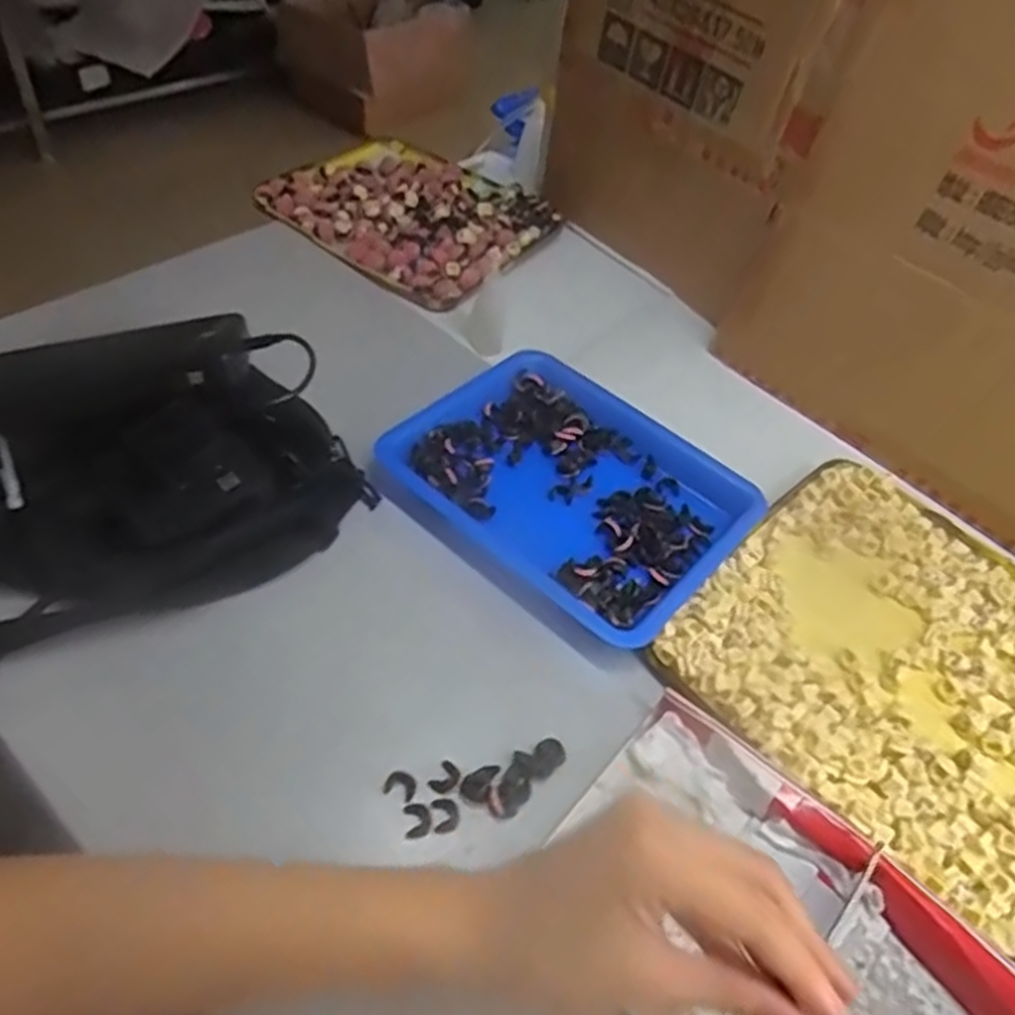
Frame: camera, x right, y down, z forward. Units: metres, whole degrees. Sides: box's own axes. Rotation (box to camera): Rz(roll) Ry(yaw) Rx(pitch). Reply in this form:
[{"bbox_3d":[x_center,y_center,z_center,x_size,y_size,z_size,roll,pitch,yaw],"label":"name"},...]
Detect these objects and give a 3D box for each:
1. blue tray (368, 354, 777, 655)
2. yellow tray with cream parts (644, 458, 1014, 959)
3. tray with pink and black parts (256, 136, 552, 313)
[{"bbox_3d":[0.045,-0.018,0.526,0.216,0.025,0.171,36,53,22],"label":"blue tray"},{"bbox_3d":[0.240,0.089,0.461,0.236,0.022,0.233,-34,61,-32],"label":"yellow tray with cream parts"},{"bbox_3d":[-0.091,-0.283,0.743,0.232,0.027,0.197,30,51,17],"label":"tray with pink and black parts"}]

